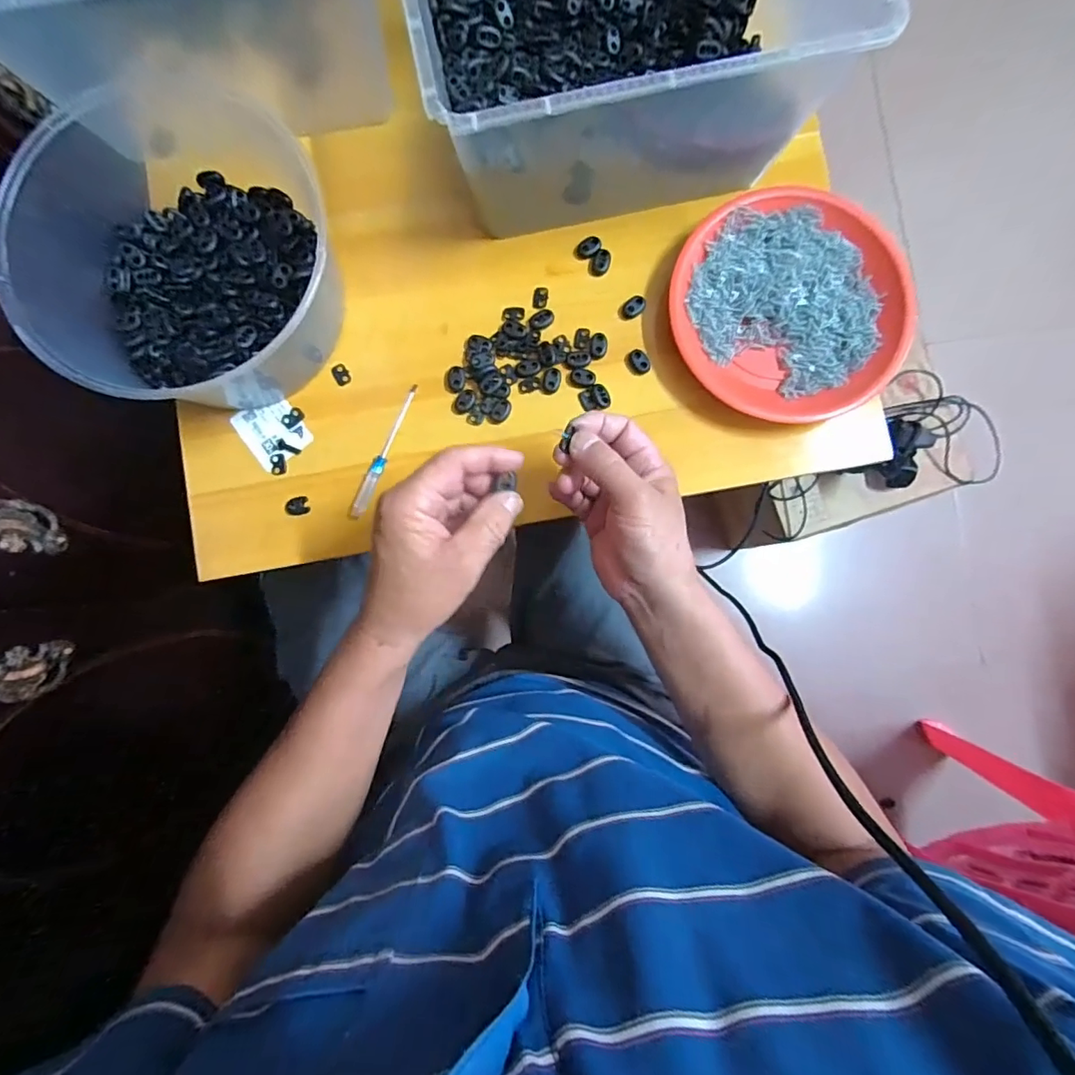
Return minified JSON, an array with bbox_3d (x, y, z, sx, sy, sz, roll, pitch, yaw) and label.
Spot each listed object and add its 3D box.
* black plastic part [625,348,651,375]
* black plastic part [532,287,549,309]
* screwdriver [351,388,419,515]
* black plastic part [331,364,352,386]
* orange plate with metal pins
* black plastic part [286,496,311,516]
[{"bbox_3d":[0.087,-0.152,0.437,0.017,0.004,0.023,-34,86,-2],"label":"black plastic part"},{"bbox_3d":[0.003,-0.209,0.443,0.012,0.004,0.020,8,86,1],"label":"black plastic part"},{"bbox_3d":[-0.130,-0.074,0.433,0.013,0.008,0.123,22,86,2],"label":"screwdriver"},{"bbox_3d":[-0.170,-0.142,0.441,0.014,0.004,0.019,-31,86,-2],"label":"black plastic part"},{"bbox_3d":[0.209,-0.193,0.426,0.177,0.024,0.193,0,86,0],"label":"orange plate with metal pins"},{"bbox_3d":[-0.204,-0.026,0.431,0.019,0.004,0.016,-15,86,-1],"label":"black plastic part"}]

